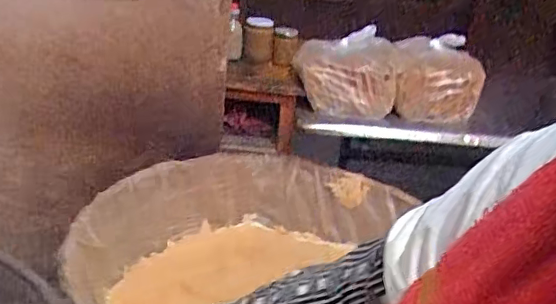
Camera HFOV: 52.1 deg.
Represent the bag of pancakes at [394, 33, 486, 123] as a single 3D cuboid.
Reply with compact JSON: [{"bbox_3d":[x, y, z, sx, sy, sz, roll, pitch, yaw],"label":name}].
[{"bbox_3d":[0.384,-0.190,1.414,0.194,0.169,0.186,7,22,4],"label":"bag of pancakes"}]

